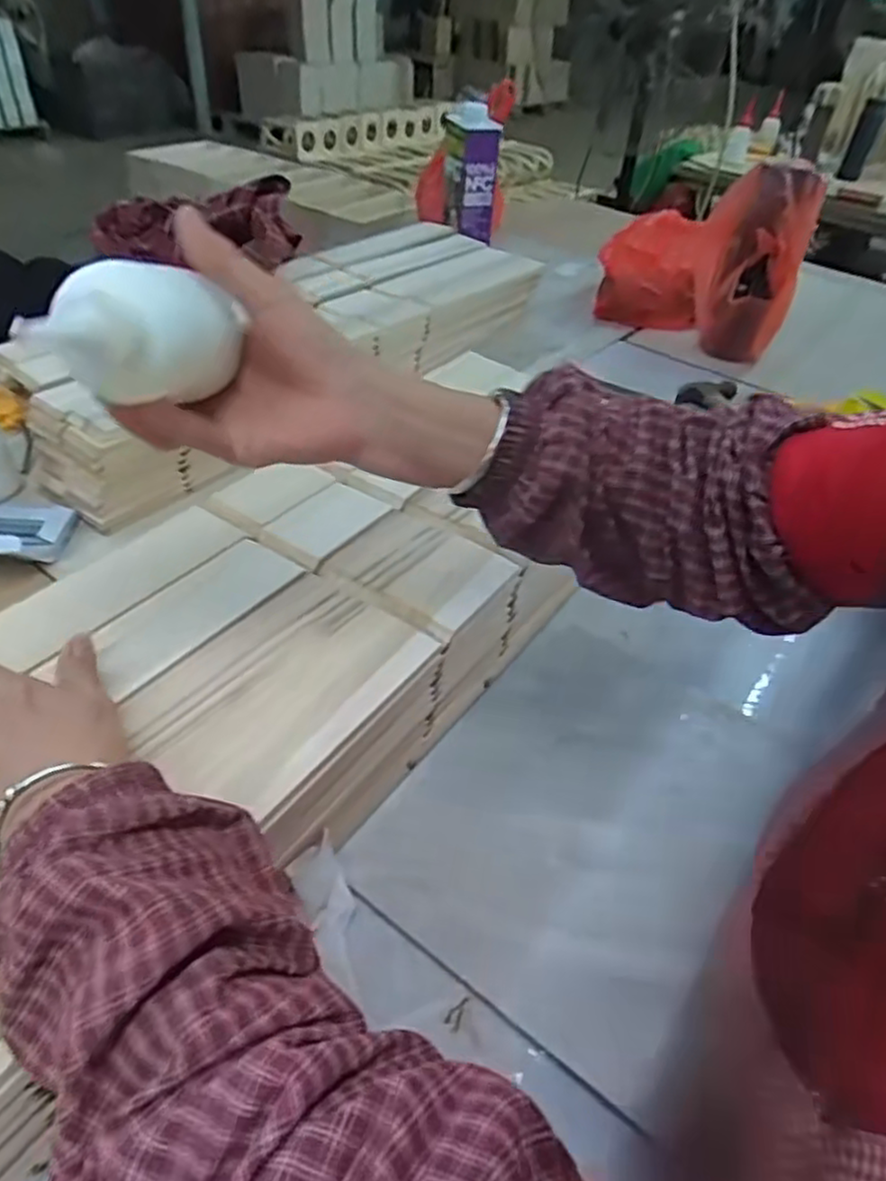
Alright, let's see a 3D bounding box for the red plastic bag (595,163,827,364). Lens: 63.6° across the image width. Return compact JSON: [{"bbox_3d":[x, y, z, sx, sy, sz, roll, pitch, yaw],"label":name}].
[{"bbox_3d":[0.379,-0.499,1.094,0.129,0.283,0.308,-18,46,-24],"label":"red plastic bag"}]

